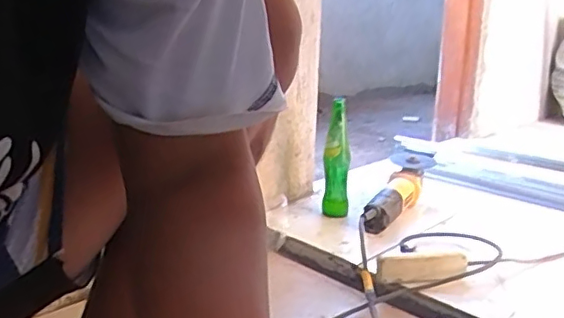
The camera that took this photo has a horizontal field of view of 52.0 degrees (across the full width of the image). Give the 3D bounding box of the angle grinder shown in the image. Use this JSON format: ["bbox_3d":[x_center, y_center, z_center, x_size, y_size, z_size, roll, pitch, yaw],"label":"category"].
[{"bbox_3d":[0.239,0.074,1.217,0.082,0.089,0.311,10,32,28],"label":"angle grinder"}]

